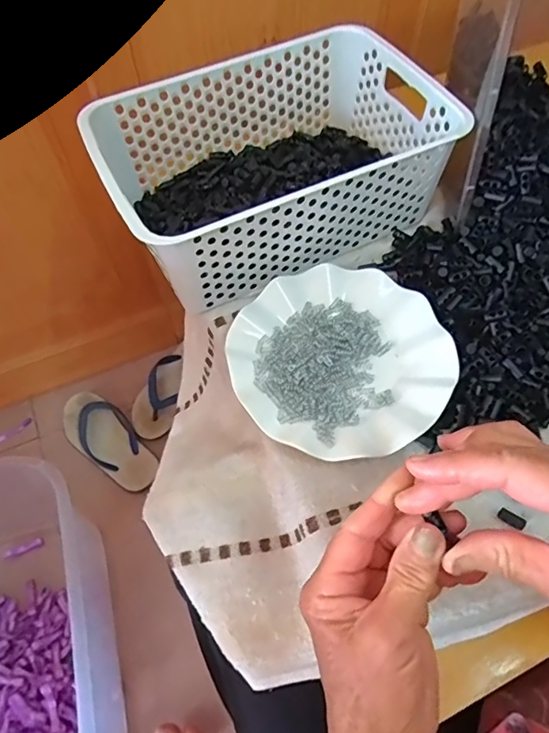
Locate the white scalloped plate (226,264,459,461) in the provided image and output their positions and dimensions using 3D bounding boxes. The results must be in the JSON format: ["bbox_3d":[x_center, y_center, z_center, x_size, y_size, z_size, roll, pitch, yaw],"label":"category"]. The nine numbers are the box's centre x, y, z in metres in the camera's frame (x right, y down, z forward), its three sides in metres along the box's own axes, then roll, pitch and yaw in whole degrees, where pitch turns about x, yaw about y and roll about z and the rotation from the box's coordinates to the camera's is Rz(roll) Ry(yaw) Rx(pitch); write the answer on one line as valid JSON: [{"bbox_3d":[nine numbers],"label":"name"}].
[{"bbox_3d":[0.054,-0.010,0.428,0.178,0.019,0.179,0,60,0],"label":"white scalloped plate"}]

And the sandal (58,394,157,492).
[{"bbox_3d":[-0.307,0.134,0.925,0.219,0.032,0.097,37,67,19],"label":"sandal"}]

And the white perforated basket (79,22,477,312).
[{"bbox_3d":[-0.004,-0.198,0.484,0.302,0.099,0.199,-24,63,-13],"label":"white perforated basket"}]

